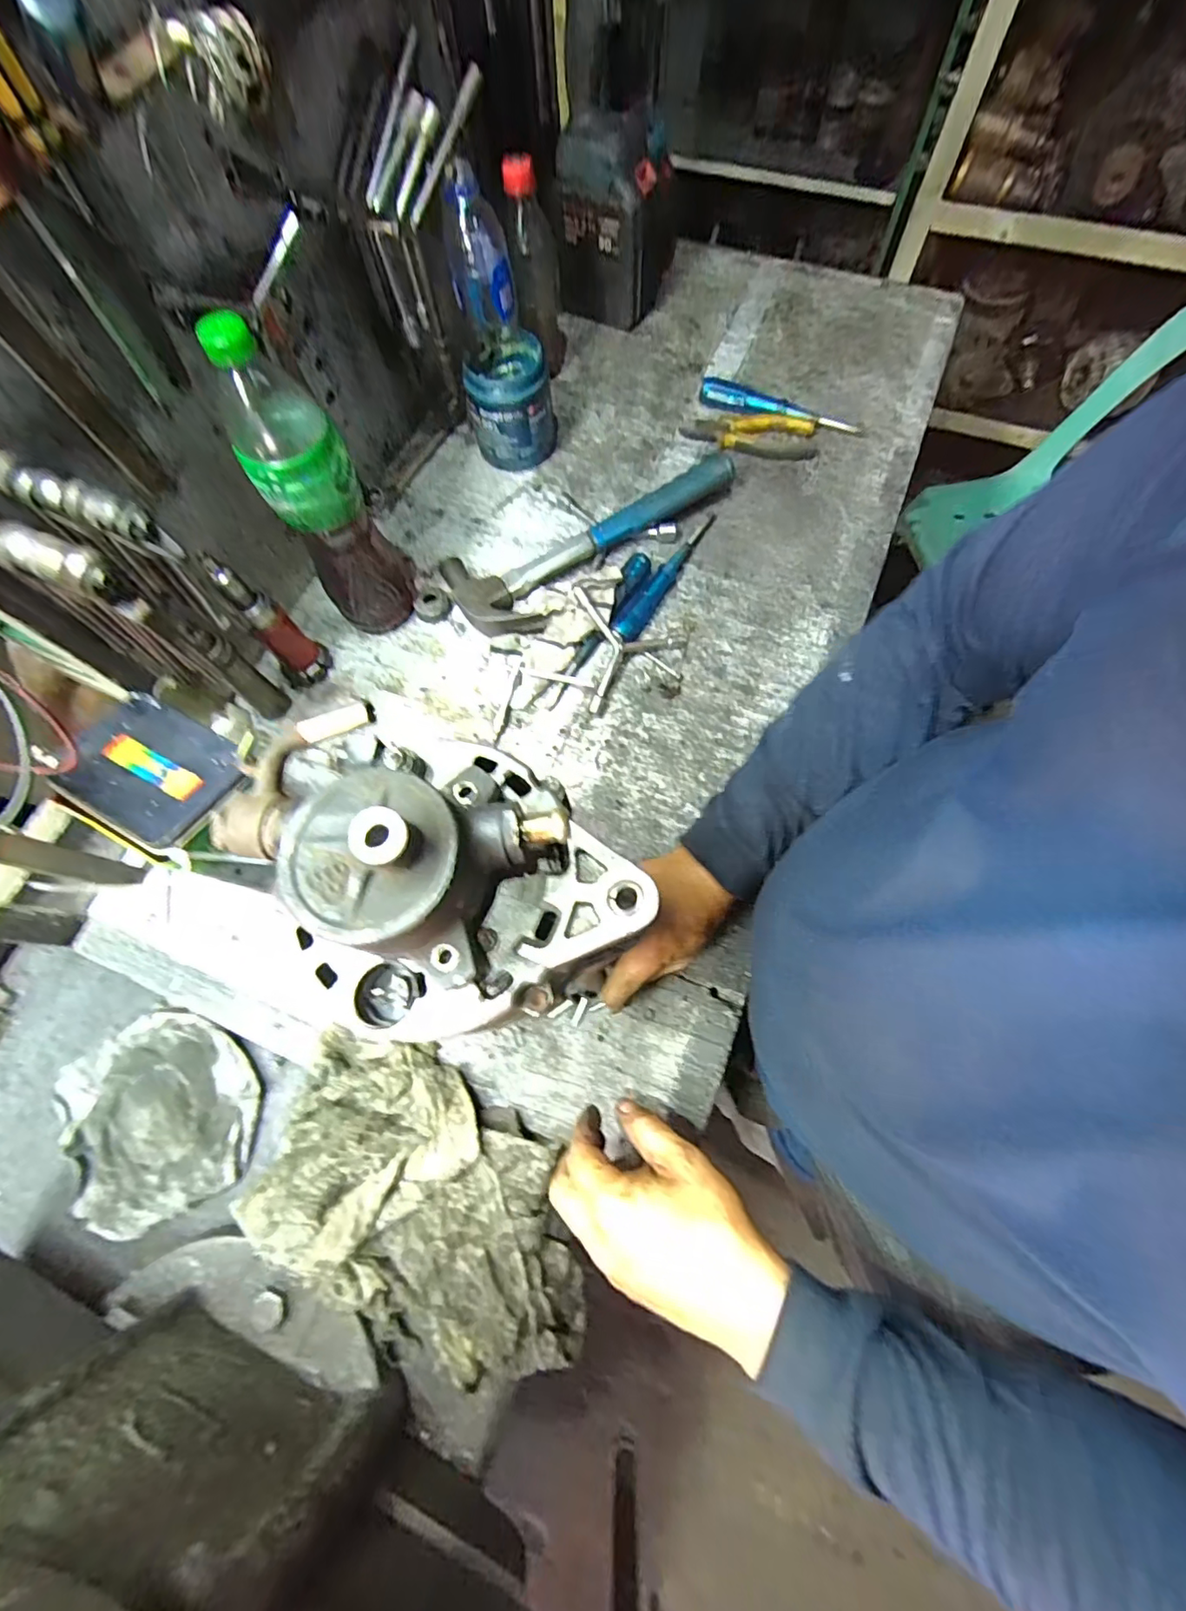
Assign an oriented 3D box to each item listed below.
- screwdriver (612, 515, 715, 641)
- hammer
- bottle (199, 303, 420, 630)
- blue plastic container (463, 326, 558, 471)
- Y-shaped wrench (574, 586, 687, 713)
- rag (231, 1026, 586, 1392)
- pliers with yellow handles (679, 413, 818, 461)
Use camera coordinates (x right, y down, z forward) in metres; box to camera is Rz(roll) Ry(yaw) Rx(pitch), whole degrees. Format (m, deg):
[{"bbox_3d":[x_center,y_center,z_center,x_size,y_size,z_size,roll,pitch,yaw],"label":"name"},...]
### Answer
[{"bbox_3d":[0.082,-0.247,0.599,0.028,0.025,0.193,34,77,12],"label":"screwdriver"},{"bbox_3d":[0.004,-0.288,0.603,0.327,0.039,0.123,-32,74,-7],"label":"hammer"},{"bbox_3d":[-0.234,-0.264,0.486,0.084,0.266,0.085,-32,74,-7],"label":"bottle"},{"bbox_3d":[-0.094,-0.451,0.632,0.087,0.098,0.091,-1,73,2],"label":"blue plastic container"},{"bbox_3d":[0.043,-0.159,0.558,0.105,0.039,0.119,-8,73,0],"label":"Y-shaped wrench"},{"bbox_3d":[-0.115,0.305,0.413,0.275,0.096,0.169,33,77,11],"label":"rag"},{"bbox_3d":[0.183,-0.433,0.657,0.153,0.015,0.050,4,73,4],"label":"pliers with yellow handles"}]

